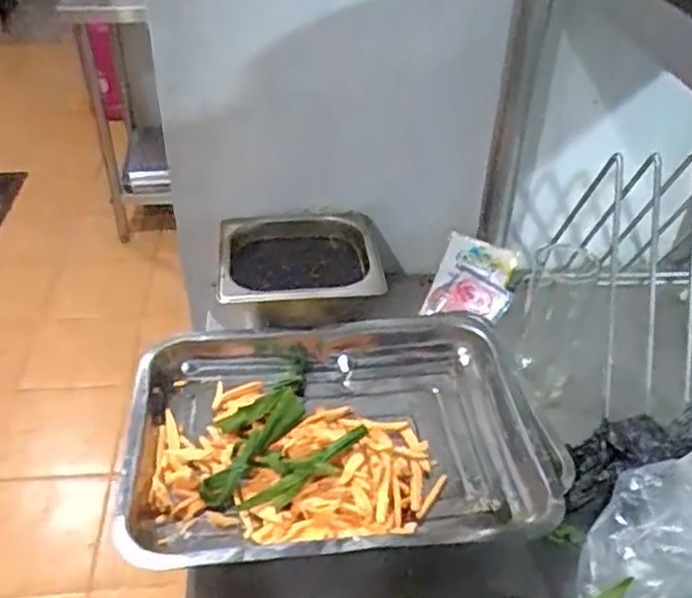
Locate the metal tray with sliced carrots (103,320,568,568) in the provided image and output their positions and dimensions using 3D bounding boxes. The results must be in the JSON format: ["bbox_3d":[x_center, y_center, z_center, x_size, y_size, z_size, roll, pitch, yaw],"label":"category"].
[{"bbox_3d":[-0.009,0.117,0.638,0.357,0.055,0.258,-2,36,-9],"label":"metal tray with sliced carrots"}]

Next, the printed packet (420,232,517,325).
[{"bbox_3d":[0.144,-0.022,0.820,0.089,0.096,0.026,15,-7,9],"label":"printed packet"}]

